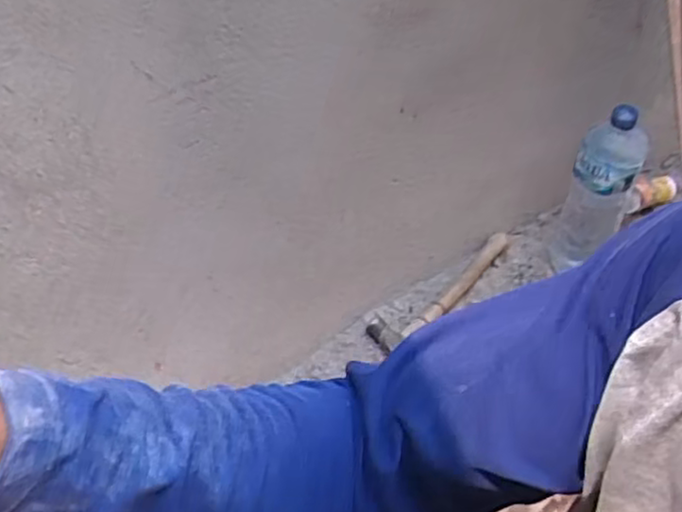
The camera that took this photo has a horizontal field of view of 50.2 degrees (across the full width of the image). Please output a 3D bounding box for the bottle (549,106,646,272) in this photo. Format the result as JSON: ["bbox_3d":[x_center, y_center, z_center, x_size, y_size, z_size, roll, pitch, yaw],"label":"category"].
[{"bbox_3d":[0.371,-0.098,1.055,0.098,0.298,0.113,13,51,17],"label":"bottle"}]

